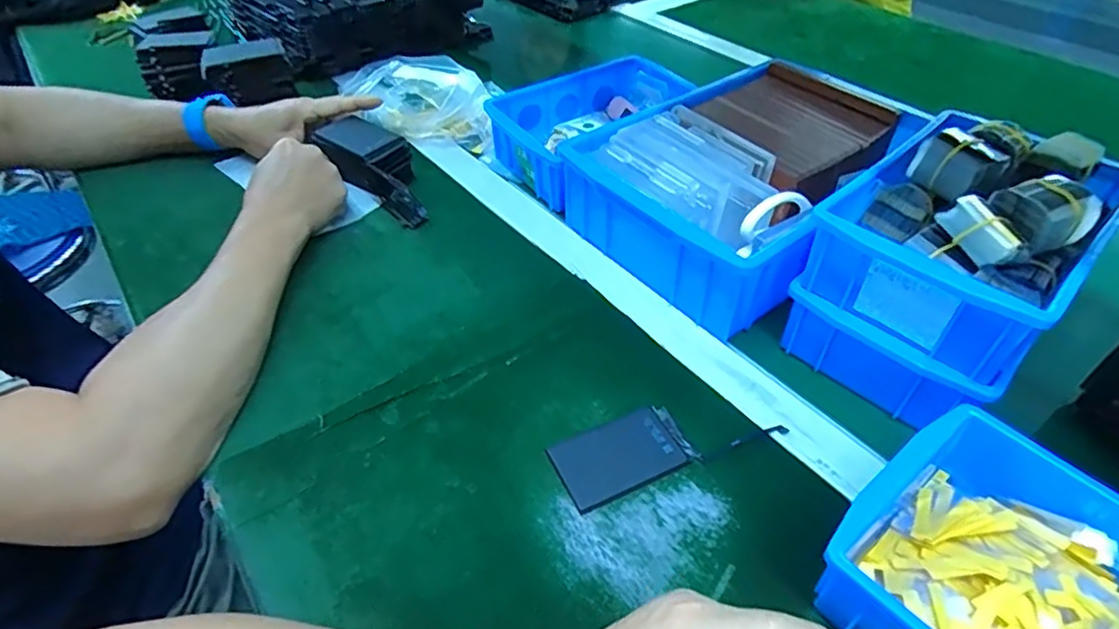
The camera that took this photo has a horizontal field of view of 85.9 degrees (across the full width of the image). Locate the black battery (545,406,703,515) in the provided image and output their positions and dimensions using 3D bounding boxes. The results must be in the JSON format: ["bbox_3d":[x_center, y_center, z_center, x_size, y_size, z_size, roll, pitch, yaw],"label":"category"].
[{"bbox_3d":[0.039,0.087,0.379,0.084,0.004,0.049,-19,48,-18],"label":"black battery"}]

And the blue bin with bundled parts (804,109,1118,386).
[{"bbox_3d":[0.266,-0.060,0.386,0.185,0.072,0.127,-33,54,-29],"label":"blue bin with bundled parts"}]

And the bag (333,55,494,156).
[{"bbox_3d":[-0.148,-0.233,0.652,0.176,0.060,0.085,25,50,23],"label":"bag"}]

